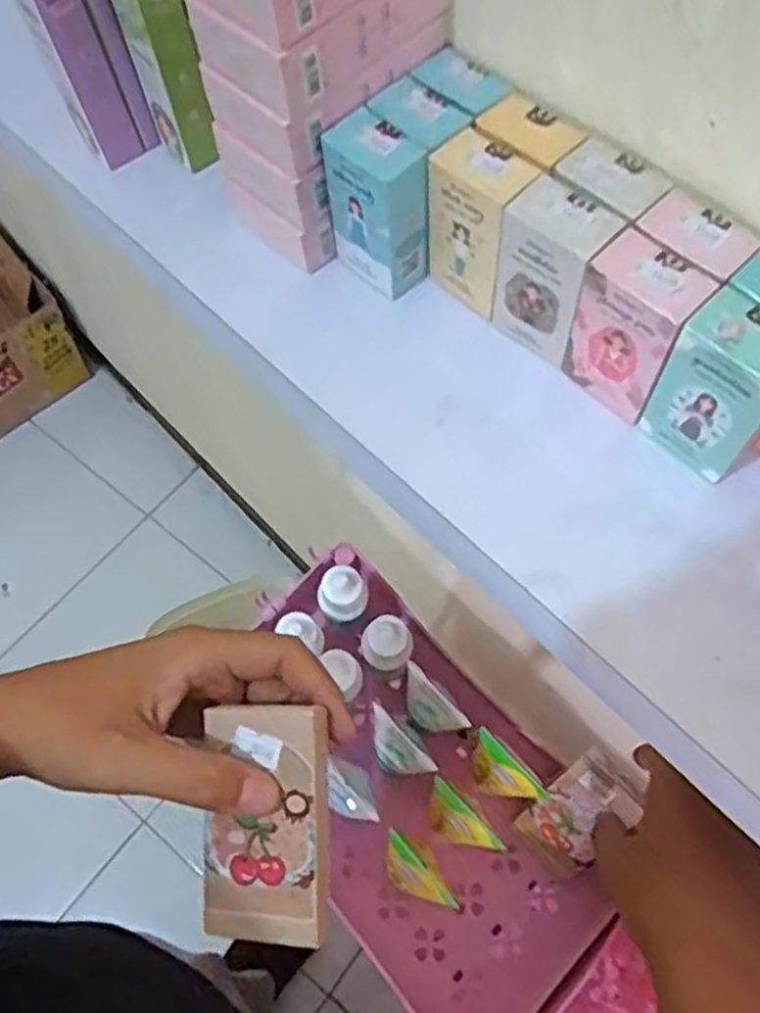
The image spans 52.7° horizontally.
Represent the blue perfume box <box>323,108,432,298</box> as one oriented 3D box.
[{"bbox_3d":[-0.003,-0.154,0.399,0.054,0.079,0.031,43,70,16],"label":"blue perfume box"}]

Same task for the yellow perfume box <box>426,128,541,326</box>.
[{"bbox_3d":[0.049,-0.141,0.389,0.051,0.077,0.030,41,69,15],"label":"yellow perfume box"}]

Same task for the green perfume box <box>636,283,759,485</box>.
[{"bbox_3d":[0.152,-0.052,0.341,0.049,0.082,0.033,42,70,15],"label":"green perfume box"}]

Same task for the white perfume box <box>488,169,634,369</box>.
[{"bbox_3d":[0.081,-0.110,0.369,0.028,0.079,0.048,-40,73,-19],"label":"white perfume box"}]

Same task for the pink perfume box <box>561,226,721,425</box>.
[{"bbox_3d":[0.113,-0.079,0.353,0.049,0.081,0.027,38,69,14],"label":"pink perfume box"}]

